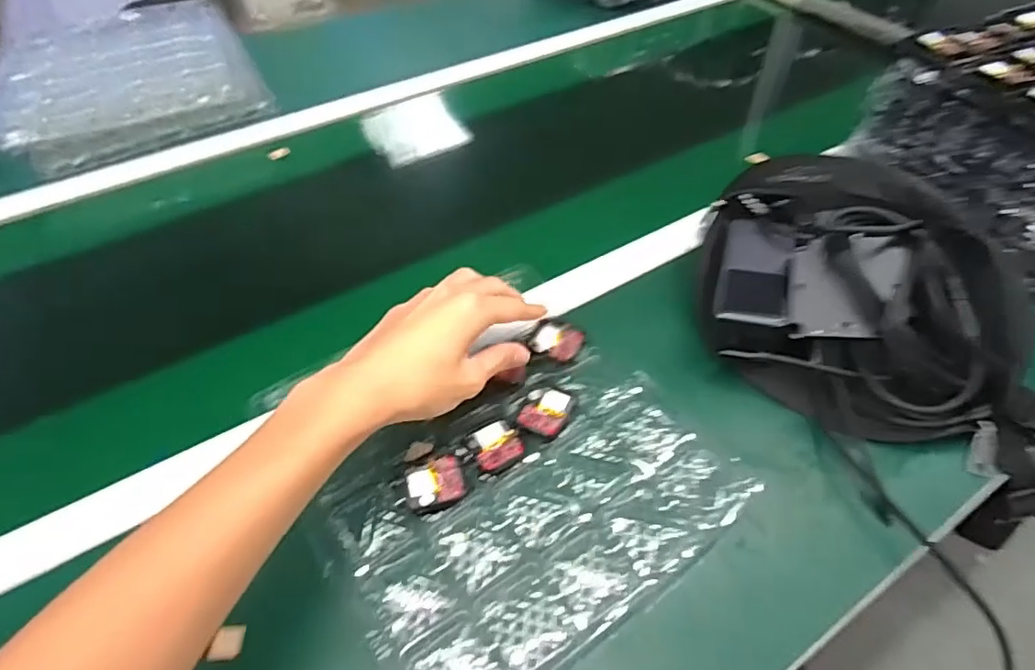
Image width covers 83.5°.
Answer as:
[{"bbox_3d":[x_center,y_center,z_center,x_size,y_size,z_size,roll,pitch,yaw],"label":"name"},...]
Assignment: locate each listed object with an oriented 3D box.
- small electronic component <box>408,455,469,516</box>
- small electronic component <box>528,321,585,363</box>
[{"bbox_3d":[-0.056,0.104,0.404,0.041,0.005,0.037,-11,50,-8],"label":"small electronic component"},{"bbox_3d":[0.032,0.005,0.478,0.043,0.008,0.036,13,51,12],"label":"small electronic component"}]

